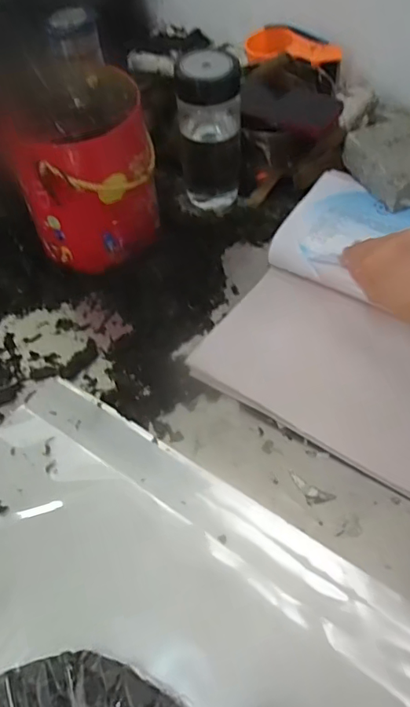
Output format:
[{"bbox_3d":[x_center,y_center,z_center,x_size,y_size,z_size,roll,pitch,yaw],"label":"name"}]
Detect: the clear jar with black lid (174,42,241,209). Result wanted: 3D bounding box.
[{"bbox_3d":[0.007,-0.287,0.674,0.076,0.196,0.064,2,55,4],"label":"clear jar with black lid"}]

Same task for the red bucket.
[{"bbox_3d":[-0.141,-0.220,0.633,0.156,0.187,0.167,-10,55,-5],"label":"red bucket"}]

